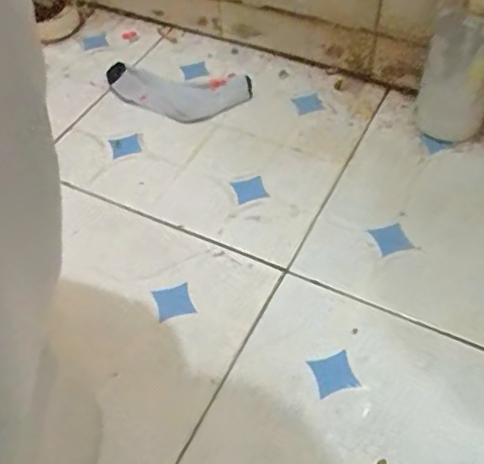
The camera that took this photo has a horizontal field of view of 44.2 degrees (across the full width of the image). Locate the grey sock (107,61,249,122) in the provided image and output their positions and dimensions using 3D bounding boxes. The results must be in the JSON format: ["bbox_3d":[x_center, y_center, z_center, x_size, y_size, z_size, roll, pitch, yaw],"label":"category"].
[{"bbox_3d":[-0.082,-0.164,0.690,0.172,0.025,0.070,15,53,15],"label":"grey sock"}]

